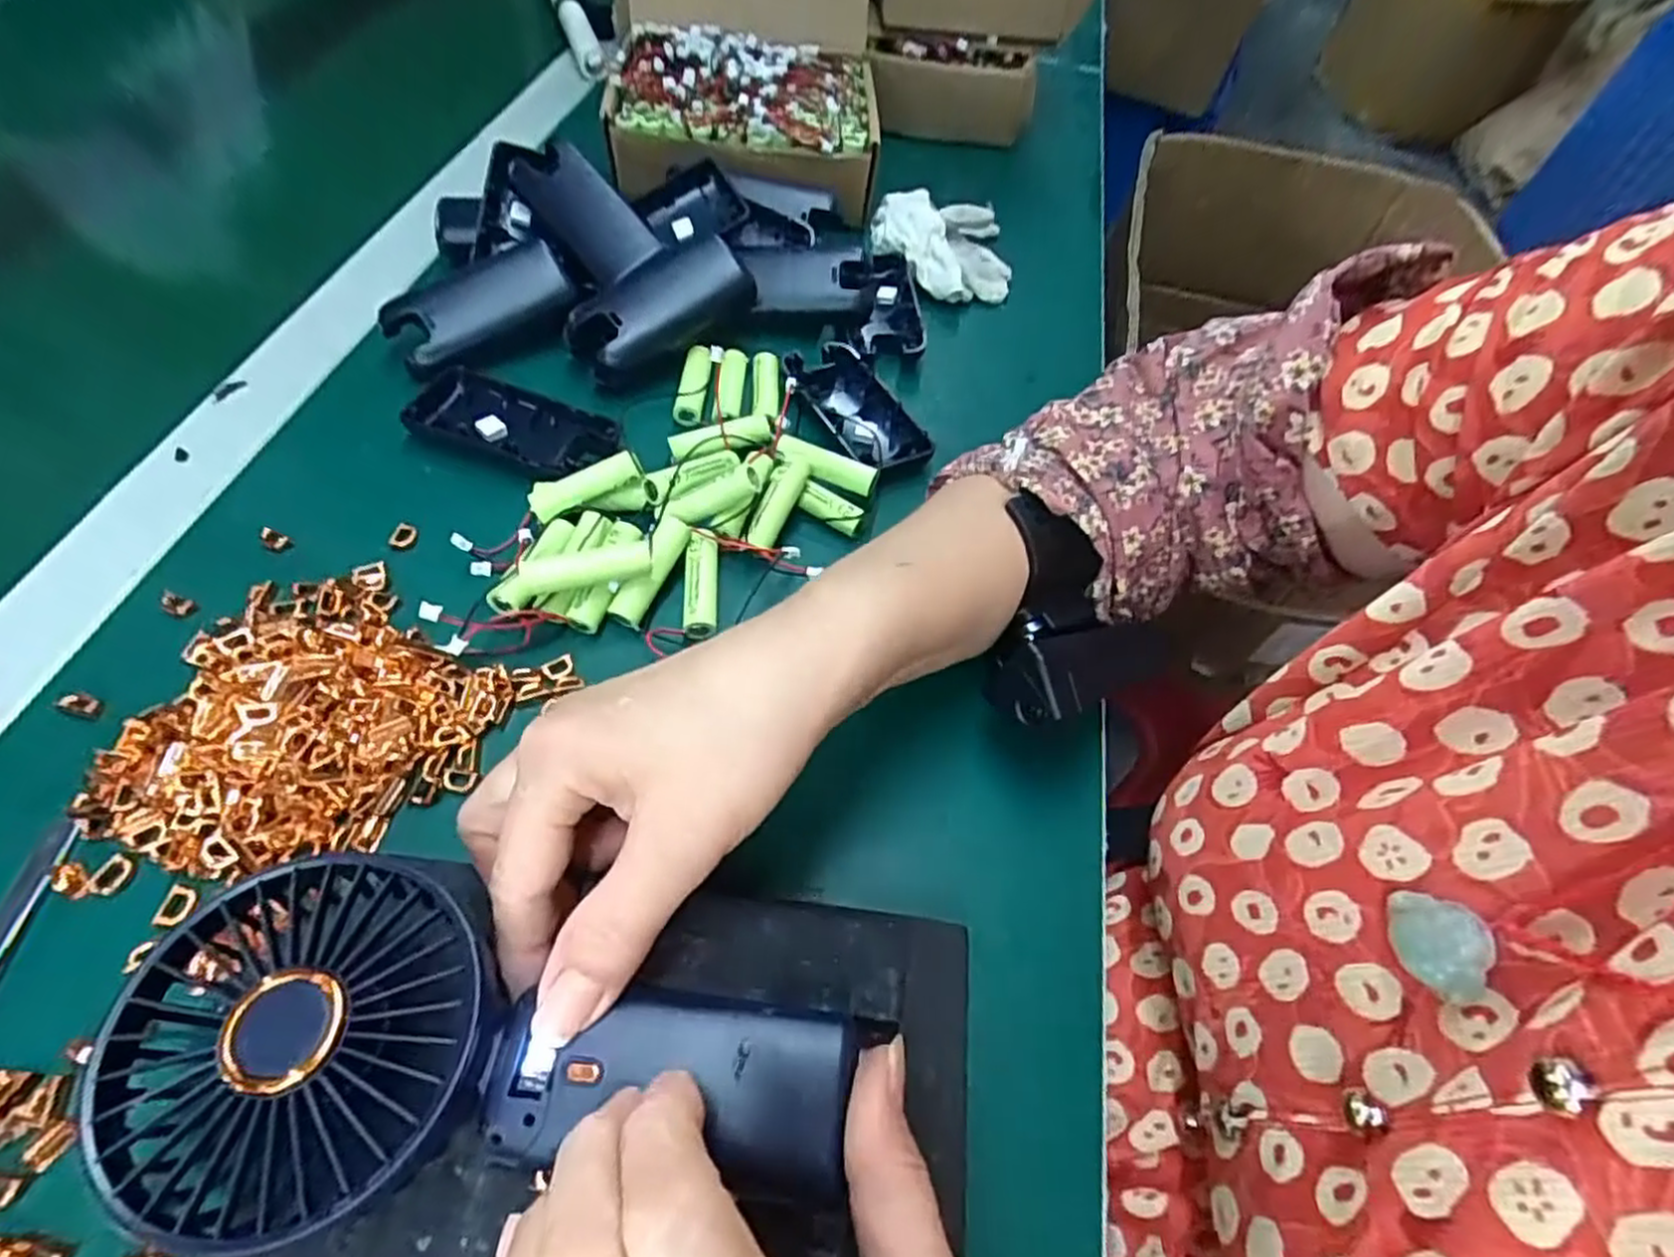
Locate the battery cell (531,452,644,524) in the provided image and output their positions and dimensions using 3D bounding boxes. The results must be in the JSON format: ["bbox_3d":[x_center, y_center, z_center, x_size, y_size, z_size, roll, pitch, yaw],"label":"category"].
[{"bbox_3d":[-0.113,-0.063,0.346,0.049,0.017,0.014,-26,64,-20],"label":"battery cell"}]

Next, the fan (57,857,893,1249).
[{"bbox_3d":[-0.086,0.110,0.200,0.179,0.027,0.080,8,56,-3],"label":"fan"}]

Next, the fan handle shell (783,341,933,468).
[{"bbox_3d":[0.009,-0.112,0.393,0.041,0.019,0.085,-22,63,-19],"label":"fan handle shell"}]

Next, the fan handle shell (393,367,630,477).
[{"bbox_3d":[-0.157,-0.098,0.366,0.103,0.014,0.046,21,58,7],"label":"fan handle shell"}]

